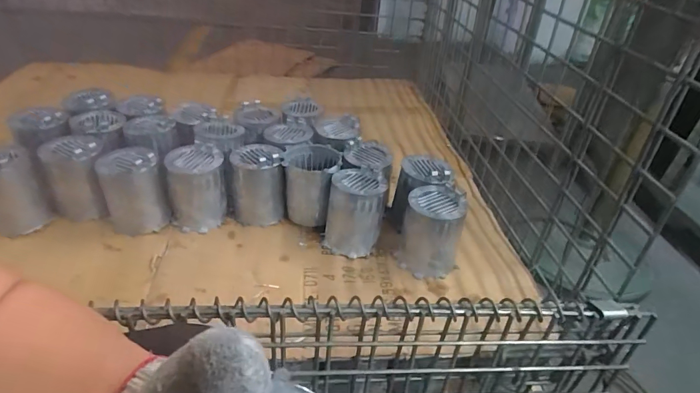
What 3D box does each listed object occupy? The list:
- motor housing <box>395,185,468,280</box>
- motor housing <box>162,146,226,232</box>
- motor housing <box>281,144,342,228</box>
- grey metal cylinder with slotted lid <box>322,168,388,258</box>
[{"bbox_3d":[0.124,0.056,0.646,0.089,0.125,0.090,9,36,5],"label":"motor housing"},{"bbox_3d":[-0.254,-0.009,0.696,0.086,0.129,0.086,-14,40,-26],"label":"motor housing"},{"bbox_3d":[-0.067,-0.016,0.722,0.094,0.117,0.092,7,35,1],"label":"motor housing"},{"bbox_3d":[0.008,0.026,0.674,0.085,0.110,0.092,11,36,6],"label":"grey metal cylinder with slotted lid"}]

